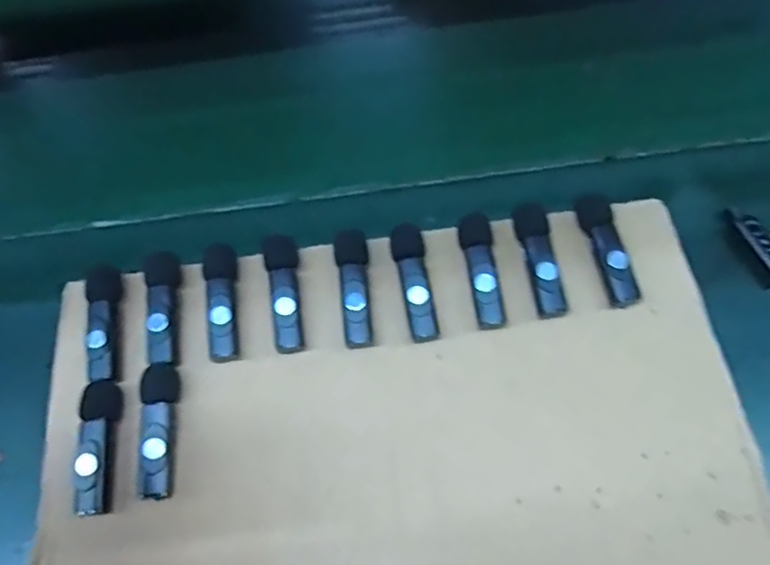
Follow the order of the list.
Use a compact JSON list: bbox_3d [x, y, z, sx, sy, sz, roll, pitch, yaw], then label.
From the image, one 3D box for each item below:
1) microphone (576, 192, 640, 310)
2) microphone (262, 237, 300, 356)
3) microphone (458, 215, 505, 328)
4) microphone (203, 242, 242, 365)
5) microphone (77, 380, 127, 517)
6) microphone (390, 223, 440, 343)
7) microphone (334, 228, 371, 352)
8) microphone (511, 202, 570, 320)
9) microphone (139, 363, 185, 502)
[{"bbox_3d":[0.120,-0.018,0.330,0.017,0.013,0.063,-10,61,0],"label":"microphone"},{"bbox_3d":[-0.055,0.005,0.335,0.018,0.012,0.067,-8,61,1],"label":"microphone"},{"bbox_3d":[0.054,-0.007,0.332,0.019,0.016,0.063,-9,61,0],"label":"microphone"},{"bbox_3d":[-0.089,0.011,0.332,0.017,0.018,0.062,-5,62,2],"label":"microphone"},{"bbox_3d":[-0.144,0.081,0.307,0.017,0.013,0.065,-5,62,2],"label":"microphone"},{"bbox_3d":[0.015,0.000,0.332,0.018,0.014,0.065,-8,61,1],"label":"microphone"},{"bbox_3d":[-0.018,0.002,0.333,0.018,0.015,0.068,-3,62,4],"label":"microphone"},{"bbox_3d":[0.084,-0.013,0.331,0.019,0.014,0.065,-8,61,1],"label":"microphone"},{"bbox_3d":[-0.114,0.074,0.309,0.016,0.017,0.066,-5,62,2],"label":"microphone"}]

